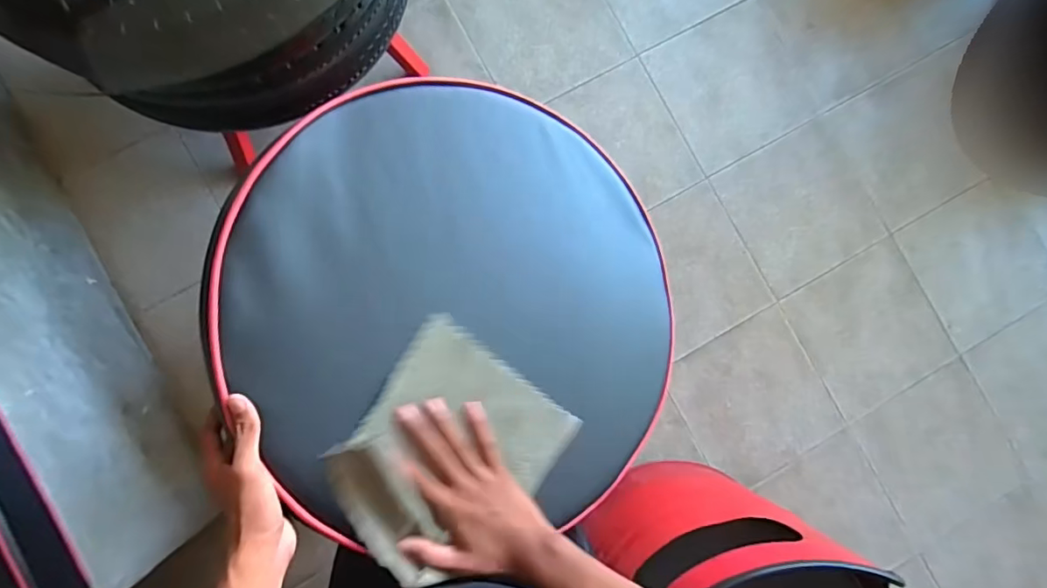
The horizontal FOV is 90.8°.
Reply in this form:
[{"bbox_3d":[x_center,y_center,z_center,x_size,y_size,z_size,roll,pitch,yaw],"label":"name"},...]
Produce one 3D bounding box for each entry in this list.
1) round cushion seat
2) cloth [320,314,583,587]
[{"bbox_3d":[-0.054,0.001,0.594,0.497,0.070,0.497,3,82,-26],"label":"round cushion seat"},{"bbox_3d":[-0.068,0.165,0.519,0.206,0.020,0.222,42,63,-13],"label":"cloth"}]

